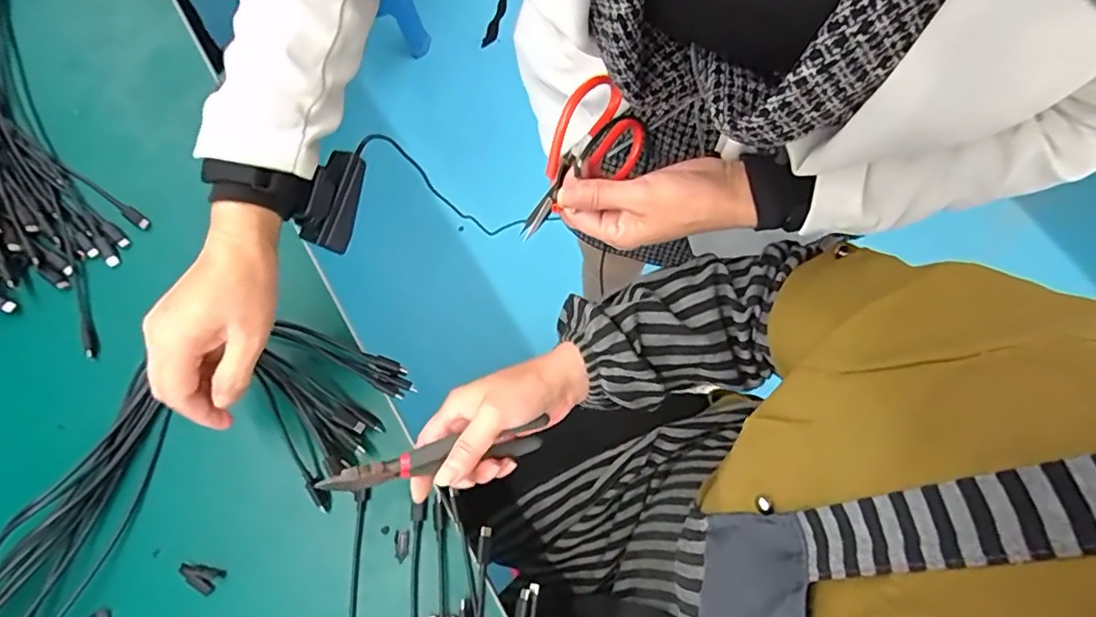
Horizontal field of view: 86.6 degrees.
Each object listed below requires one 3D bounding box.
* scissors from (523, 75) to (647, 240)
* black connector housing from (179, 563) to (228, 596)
[{"bbox_3d":[0.032,-0.104,0.432,0.029,0.086,0.119,35,108,43],"label":"scissors"},{"bbox_3d":[-0.259,0.202,0.433,0.032,0.008,0.019,12,72,2],"label":"black connector housing"}]

